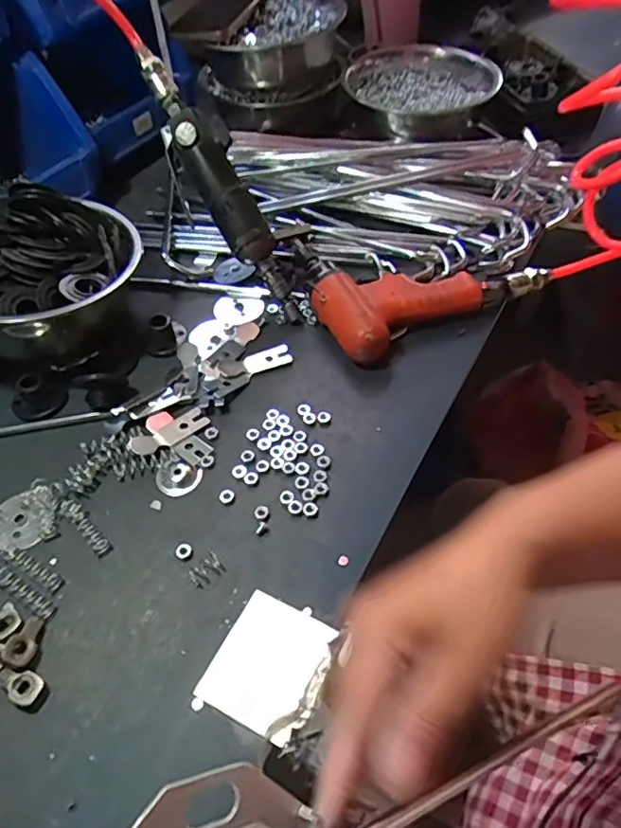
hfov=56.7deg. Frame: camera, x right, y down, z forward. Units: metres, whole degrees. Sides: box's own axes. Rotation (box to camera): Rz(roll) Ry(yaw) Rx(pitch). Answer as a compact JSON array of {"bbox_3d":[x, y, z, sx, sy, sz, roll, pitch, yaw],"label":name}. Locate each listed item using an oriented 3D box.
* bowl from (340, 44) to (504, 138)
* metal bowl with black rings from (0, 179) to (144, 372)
[{"bbox_3d":[0.138,-0.400,0.719,0.160,0.054,0.171,-1,51,2],"label":"bowl"},{"bbox_3d":[-0.241,-0.117,0.511,0.171,0.098,0.158,0,50,0],"label":"metal bowl with black rings"}]

